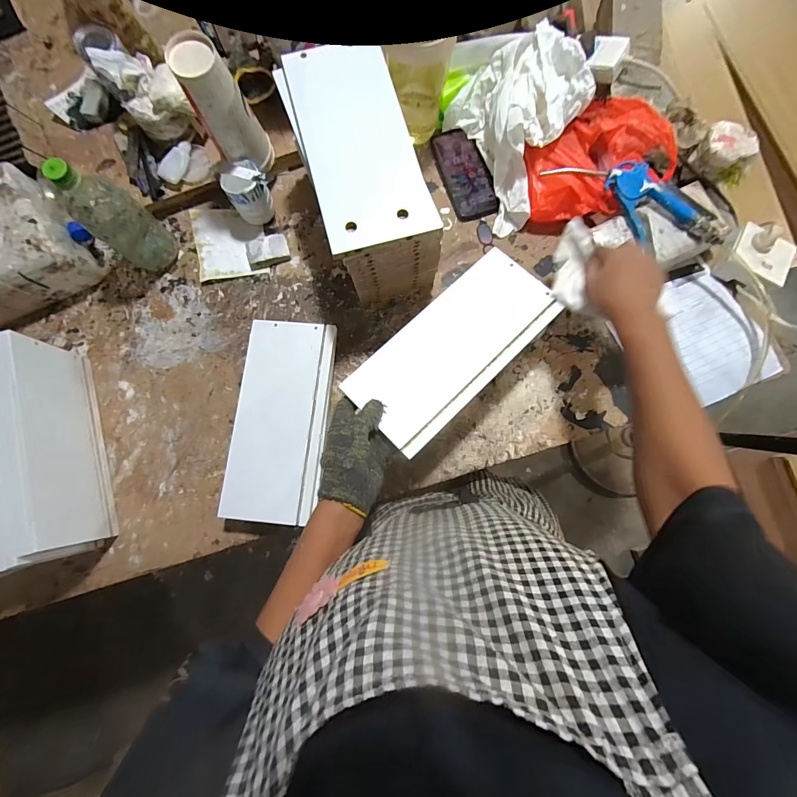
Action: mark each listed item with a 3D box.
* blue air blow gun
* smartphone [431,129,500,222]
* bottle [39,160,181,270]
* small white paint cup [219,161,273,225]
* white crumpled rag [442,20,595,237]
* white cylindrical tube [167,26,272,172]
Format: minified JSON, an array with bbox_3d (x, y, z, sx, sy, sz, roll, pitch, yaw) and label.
[{"bbox_3d":[0.383,-0.320,0.590,0.285,0.032,0.102,33,85,4],"label":"blue air blow gun"},{"bbox_3d":[0.120,-0.407,0.669,0.079,0.020,0.168,-17,84,-1],"label":"smartphone"},{"bbox_3d":[-0.423,-0.272,0.560,0.064,0.211,0.086,38,86,4],"label":"bottle"},{"bbox_3d":[-0.251,-0.341,0.632,0.063,0.096,0.057,-31,85,-3],"label":"small white paint cup"},{"bbox_3d":[0.209,-0.447,0.618,0.181,0.137,0.243,-28,85,-2],"label":"white crumpled rag"},{"bbox_3d":[-0.253,-0.426,0.552,0.074,0.181,0.071,0,84,0],"label":"white cylindrical tube"}]

